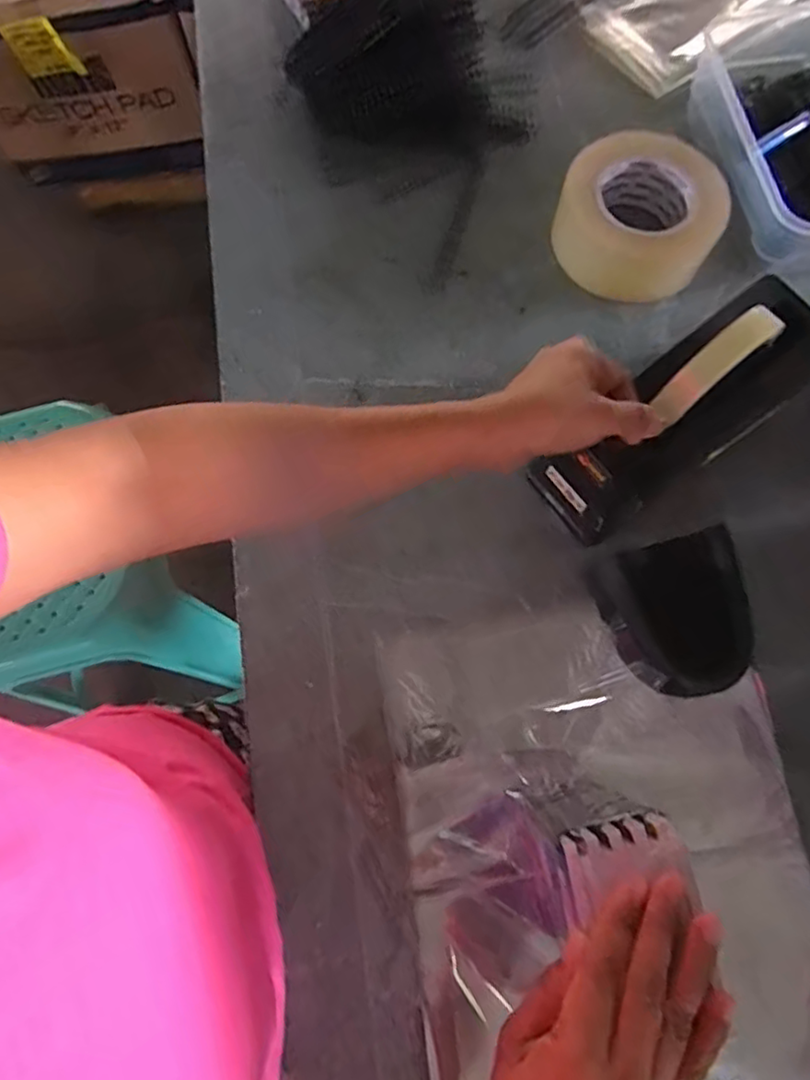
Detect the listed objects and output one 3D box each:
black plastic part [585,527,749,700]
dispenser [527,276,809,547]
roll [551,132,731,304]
[{"bbox_3d":[0.188,0.054,0.426,0.090,0.033,0.105,-12,73,-2],"label":"black plastic part"},{"bbox_3d":[0.199,-0.093,0.417,0.207,0.127,0.066,-32,74,-8],"label":"dispenser"},{"bbox_3d":[0.196,-0.271,0.528,0.129,0.062,0.122,0,72,1],"label":"roll"}]

